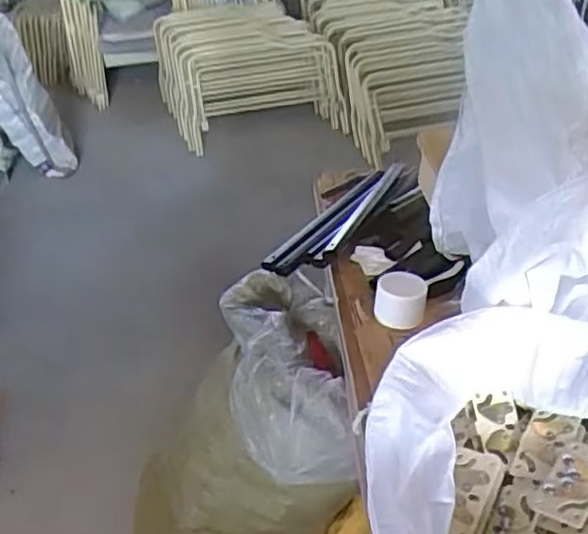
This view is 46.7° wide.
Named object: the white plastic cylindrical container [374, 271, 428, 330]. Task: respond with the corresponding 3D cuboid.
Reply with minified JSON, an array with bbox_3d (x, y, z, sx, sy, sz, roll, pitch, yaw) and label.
[{"bbox_3d":[0.140,0.045,0.896,0.067,0.056,0.056,0,33,10],"label":"white plastic cylindrical container"}]

